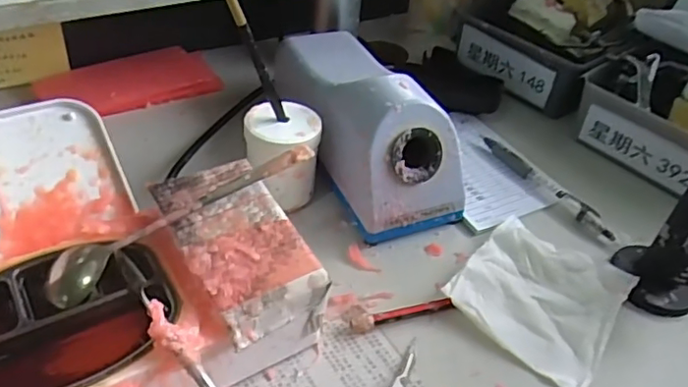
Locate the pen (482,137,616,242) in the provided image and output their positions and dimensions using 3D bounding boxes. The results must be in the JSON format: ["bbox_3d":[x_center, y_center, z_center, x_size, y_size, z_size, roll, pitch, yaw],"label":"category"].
[{"bbox_3d":[0.170,-0.009,0.490,0.014,0.010,0.142,-22,48,-30],"label":"pen"}]

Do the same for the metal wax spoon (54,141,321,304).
[{"bbox_3d":[-0.093,0.016,0.347,0.171,0.023,0.034,-28,49,-14],"label":"metal wax spoon"}]

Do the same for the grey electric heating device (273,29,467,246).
[{"bbox_3d":[0.013,-0.069,0.482,0.092,0.092,0.221,-10,43,-19],"label":"grey electric heating device"}]

